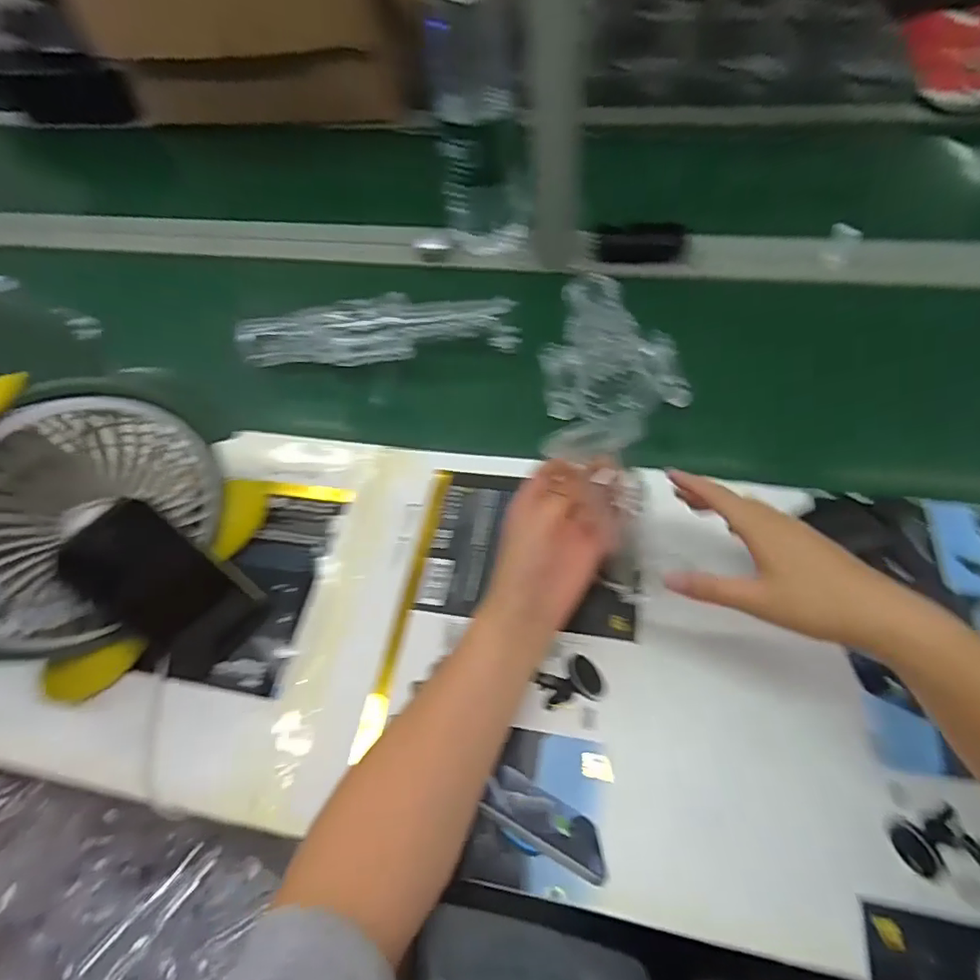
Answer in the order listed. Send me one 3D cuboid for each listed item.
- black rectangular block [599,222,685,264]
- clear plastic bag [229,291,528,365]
[{"bbox_3d":[0.188,-0.311,0.715,0.105,0.040,0.031,-2,57,4],"label":"black rectangular block"},{"bbox_3d":[-0.123,-0.177,0.629,0.301,0.046,0.061,-4,57,3],"label":"clear plastic bag"}]

